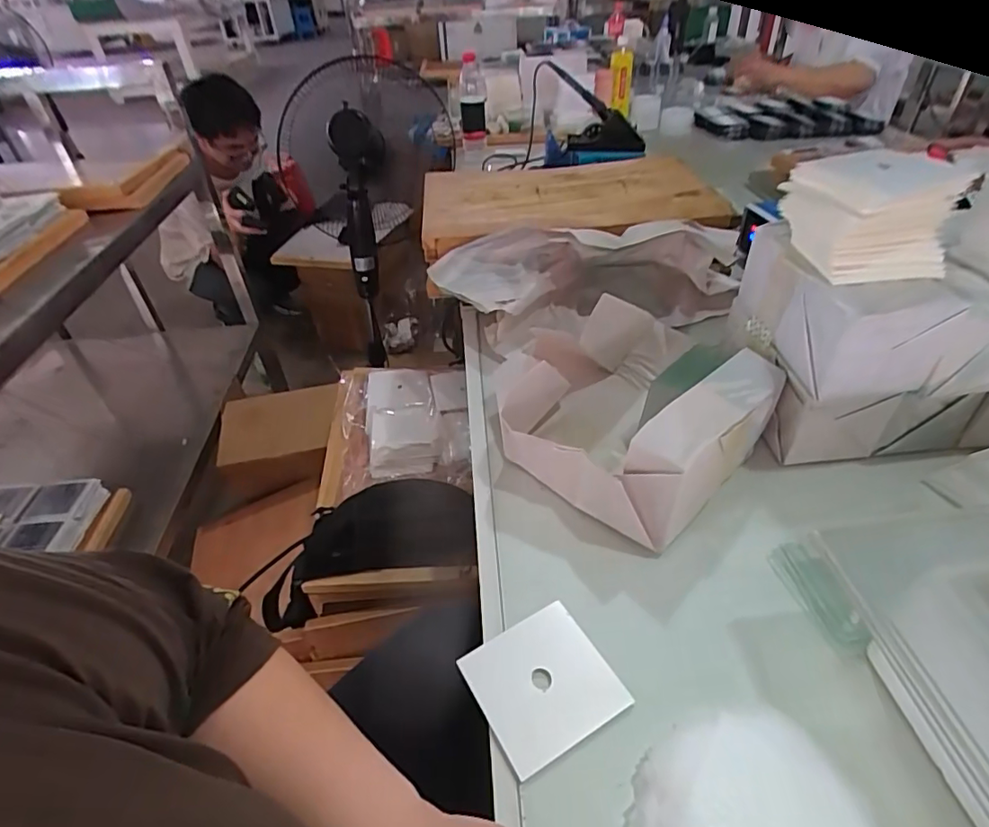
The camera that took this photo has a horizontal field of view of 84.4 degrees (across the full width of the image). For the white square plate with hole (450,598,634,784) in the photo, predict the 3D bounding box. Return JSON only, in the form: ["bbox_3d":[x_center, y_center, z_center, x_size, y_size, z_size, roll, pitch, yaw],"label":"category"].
[{"bbox_3d":[0.036,0.202,0.413,0.098,0.004,0.095,-22,44,-20],"label":"white square plate with hole"}]

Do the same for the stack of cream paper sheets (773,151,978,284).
[{"bbox_3d":[0.339,-0.185,0.501,0.098,0.079,0.121,-7,41,-4],"label":"stack of cream paper sheets"}]

